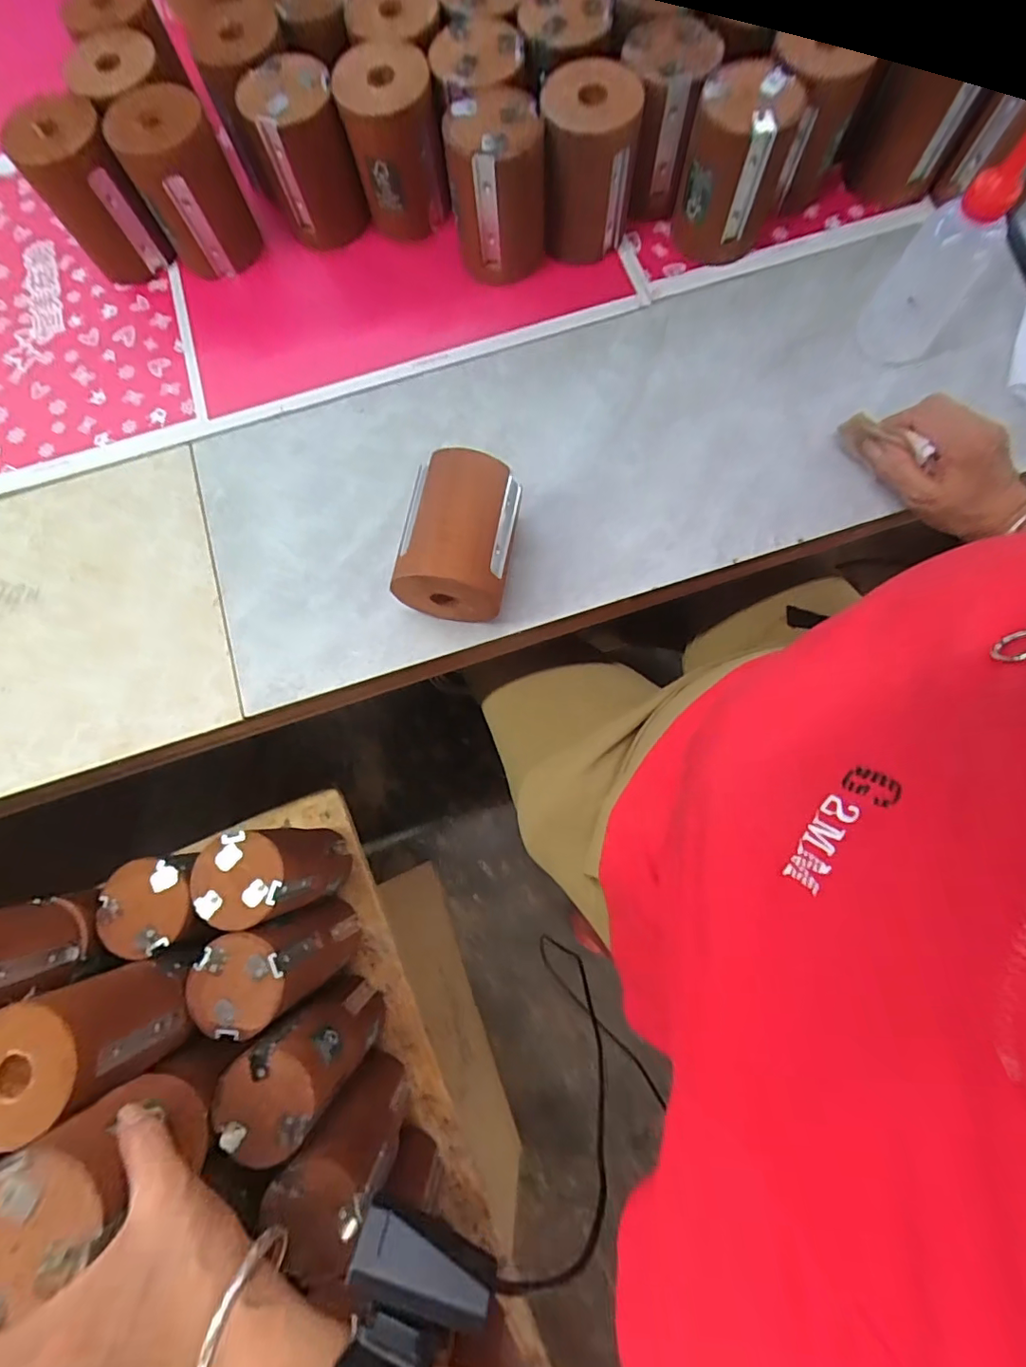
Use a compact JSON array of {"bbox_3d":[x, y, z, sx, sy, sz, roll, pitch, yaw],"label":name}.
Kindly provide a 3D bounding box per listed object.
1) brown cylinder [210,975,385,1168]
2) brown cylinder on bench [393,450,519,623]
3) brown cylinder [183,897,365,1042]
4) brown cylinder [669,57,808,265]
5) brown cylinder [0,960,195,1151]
[{"bbox_3d":[-0.186,0.344,0.500,0.073,0.195,0.079,-1,76,2],"label":"brown cylinder"},{"bbox_3d":[-0.038,-0.104,0.398,0.074,0.078,0.098,10,76,5],"label":"brown cylinder on bench"},{"bbox_3d":[-0.217,0.266,0.519,0.080,0.193,0.074,-1,76,2],"label":"brown cylinder"},{"bbox_3d":[0.188,-0.440,0.460,0.082,0.100,0.084,15,76,6],"label":"brown cylinder"},{"bbox_3d":[-0.303,0.251,0.380,0.085,0.106,0.078,-19,76,-2],"label":"brown cylinder"}]

